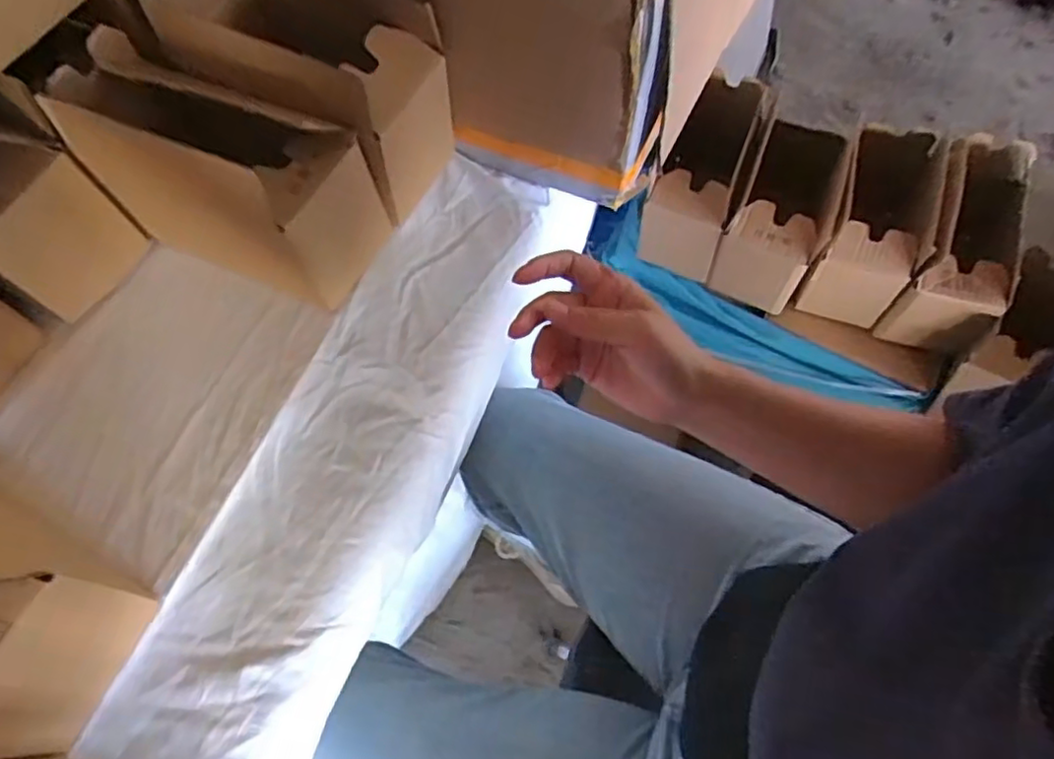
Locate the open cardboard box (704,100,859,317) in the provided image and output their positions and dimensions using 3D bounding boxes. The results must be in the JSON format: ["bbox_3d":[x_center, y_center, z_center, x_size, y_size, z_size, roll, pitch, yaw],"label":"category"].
[{"bbox_3d":[0.297,-0.192,0.780,0.096,0.142,0.162,23,66,9],"label":"open cardboard box"}]

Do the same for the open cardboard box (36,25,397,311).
[{"bbox_3d":[-0.213,-0.144,0.494,0.196,0.167,0.105,22,66,9],"label":"open cardboard box"}]

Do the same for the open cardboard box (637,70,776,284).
[{"bbox_3d":[0.213,-0.237,0.797,0.097,0.154,0.164,23,66,10],"label":"open cardboard box"}]

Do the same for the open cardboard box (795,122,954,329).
[{"bbox_3d":[0.404,-0.177,0.767,0.096,0.147,0.193,23,66,10],"label":"open cardboard box"}]

